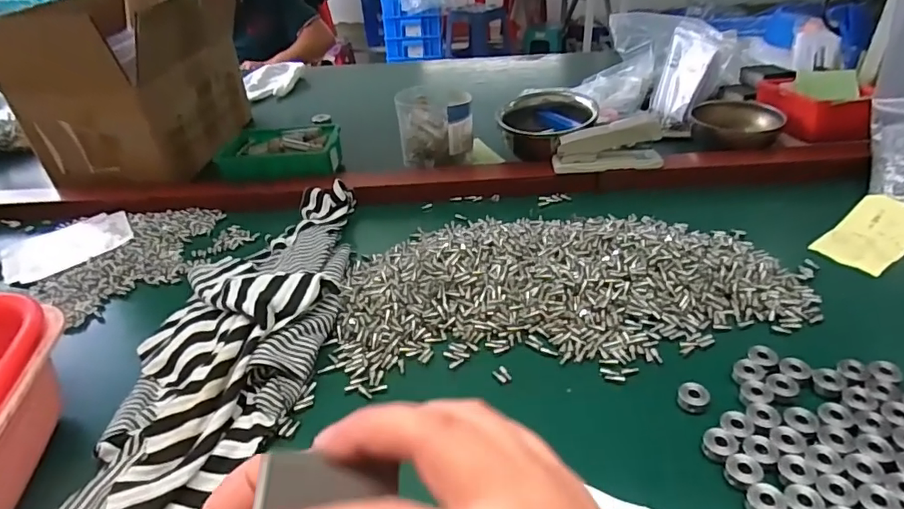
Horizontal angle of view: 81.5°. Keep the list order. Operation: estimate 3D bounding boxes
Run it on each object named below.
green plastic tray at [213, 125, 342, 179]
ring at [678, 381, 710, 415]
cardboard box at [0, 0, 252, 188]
[{"bbox_3d":[-0.224,-0.137,0.691,0.155,0.046,0.100,2,34,8],"label":"green plastic tray"},{"bbox_3d":[0.165,0.098,0.359,0.019,0.013,0.018,-2,34,1],"label":"ring"},{"bbox_3d":[-0.414,-0.231,0.711,0.196,0.197,0.264,-1,34,3],"label":"cardboard box"}]

